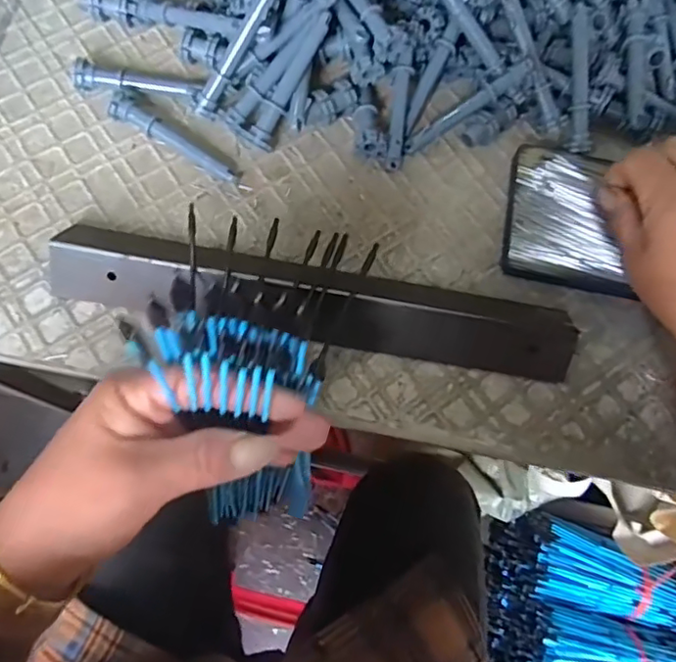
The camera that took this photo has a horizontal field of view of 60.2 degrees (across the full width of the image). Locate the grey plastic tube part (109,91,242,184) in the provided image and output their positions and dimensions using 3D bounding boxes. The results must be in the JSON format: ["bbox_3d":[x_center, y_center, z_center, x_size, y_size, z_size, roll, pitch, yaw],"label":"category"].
[{"bbox_3d":[-0.106,-0.125,0.381,0.093,0.017,0.016,32,74,4],"label":"grey plastic tube part"}]

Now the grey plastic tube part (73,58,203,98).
[{"bbox_3d":[-0.133,-0.167,0.394,0.086,0.021,0.018,10,74,-2],"label":"grey plastic tube part"}]

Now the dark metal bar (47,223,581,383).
[{"bbox_3d":[-0.014,-0.018,0.356,0.312,0.035,0.051,11,74,-2],"label":"dark metal bar"}]

